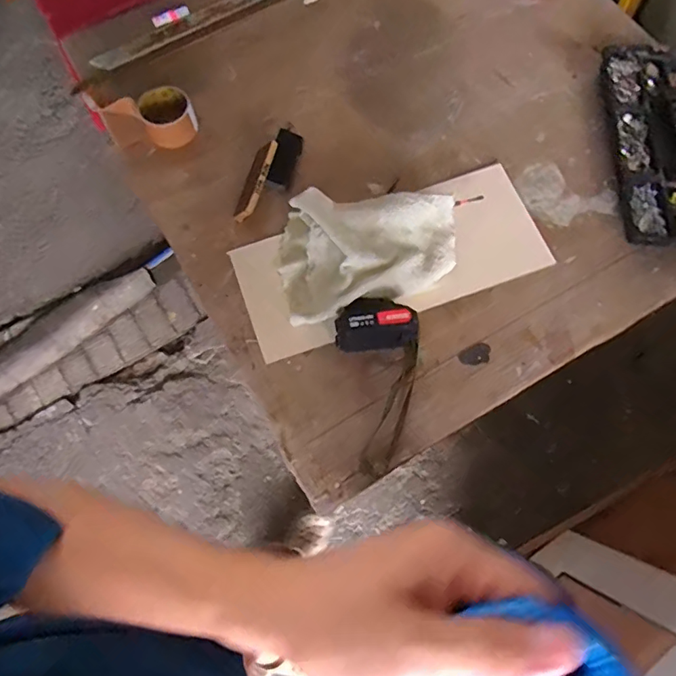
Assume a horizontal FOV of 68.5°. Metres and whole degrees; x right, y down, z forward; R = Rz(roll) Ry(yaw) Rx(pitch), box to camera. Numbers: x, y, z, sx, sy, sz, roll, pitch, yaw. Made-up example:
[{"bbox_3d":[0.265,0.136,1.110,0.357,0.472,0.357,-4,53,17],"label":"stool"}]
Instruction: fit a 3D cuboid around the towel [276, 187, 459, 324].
[{"bbox_3d":[0.044,-0.116,0.704,0.258,0.077,0.192,-3,69,1],"label":"towel"}]

